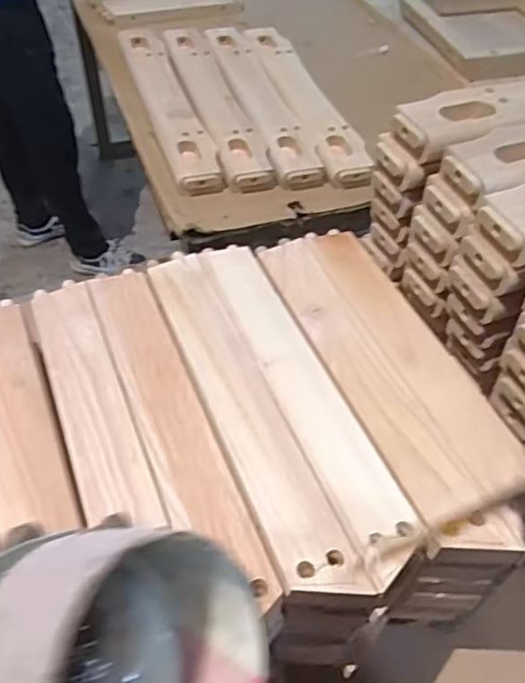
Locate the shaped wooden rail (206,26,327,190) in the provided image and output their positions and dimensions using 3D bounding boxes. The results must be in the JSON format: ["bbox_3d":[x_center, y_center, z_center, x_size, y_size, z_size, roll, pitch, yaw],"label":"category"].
[{"bbox_3d":[-0.010,-0.410,1.039,0.076,0.031,0.480,-12,51,-13],"label":"shaped wooden rail"}]

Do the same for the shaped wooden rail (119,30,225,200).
[{"bbox_3d":[-0.157,-0.394,1.012,0.072,0.023,0.490,-12,51,-14],"label":"shaped wooden rail"}]

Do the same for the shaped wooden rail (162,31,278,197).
[{"bbox_3d":[-0.081,-0.402,1.023,0.076,0.022,0.490,-12,51,-14],"label":"shaped wooden rail"}]

